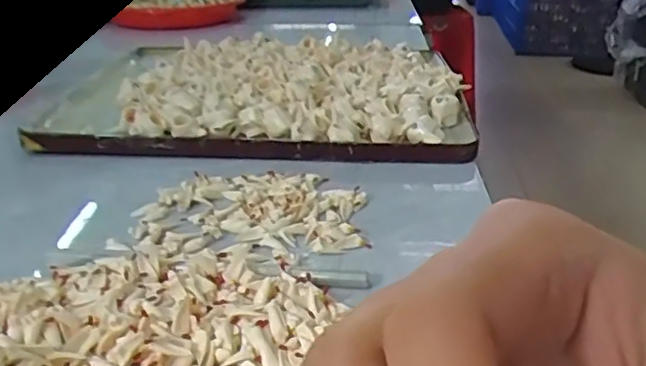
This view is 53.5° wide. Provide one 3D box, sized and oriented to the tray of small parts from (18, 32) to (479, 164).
[{"bbox_3d":[-0.046,-0.076,0.487,0.293,0.032,0.221,2,25,5],"label":"tray of small parts"}]

